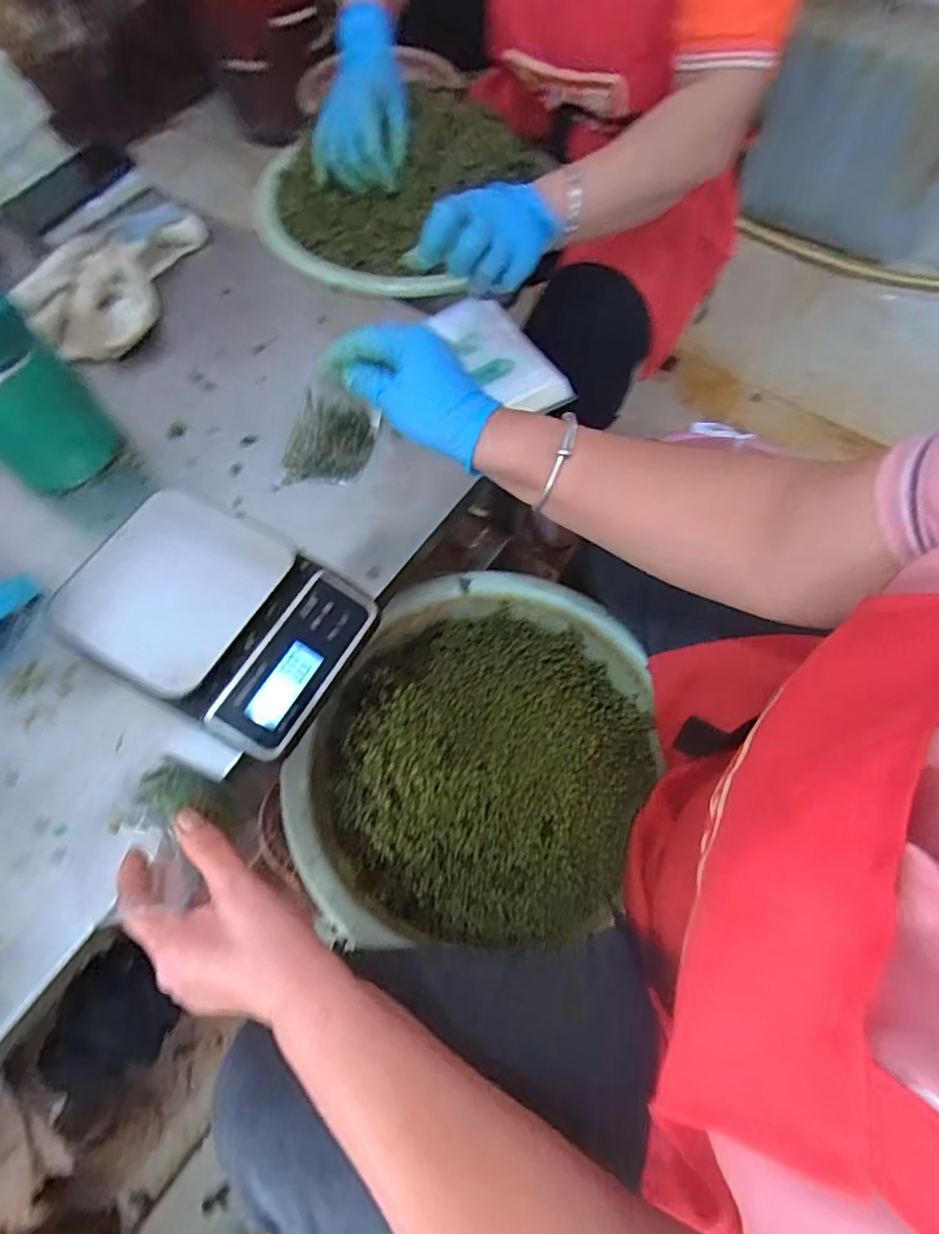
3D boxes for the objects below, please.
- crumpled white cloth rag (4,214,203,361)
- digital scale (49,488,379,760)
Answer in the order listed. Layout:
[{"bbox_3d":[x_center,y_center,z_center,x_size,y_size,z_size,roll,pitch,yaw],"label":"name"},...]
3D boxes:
[{"bbox_3d":[-0.379,-0.380,0.649,0.108,0.050,0.227,20,66,10],"label":"crumpled white cloth rag"},{"bbox_3d":[-0.200,-0.002,0.460,0.211,0.059,0.152,26,67,13],"label":"digital scale"}]

